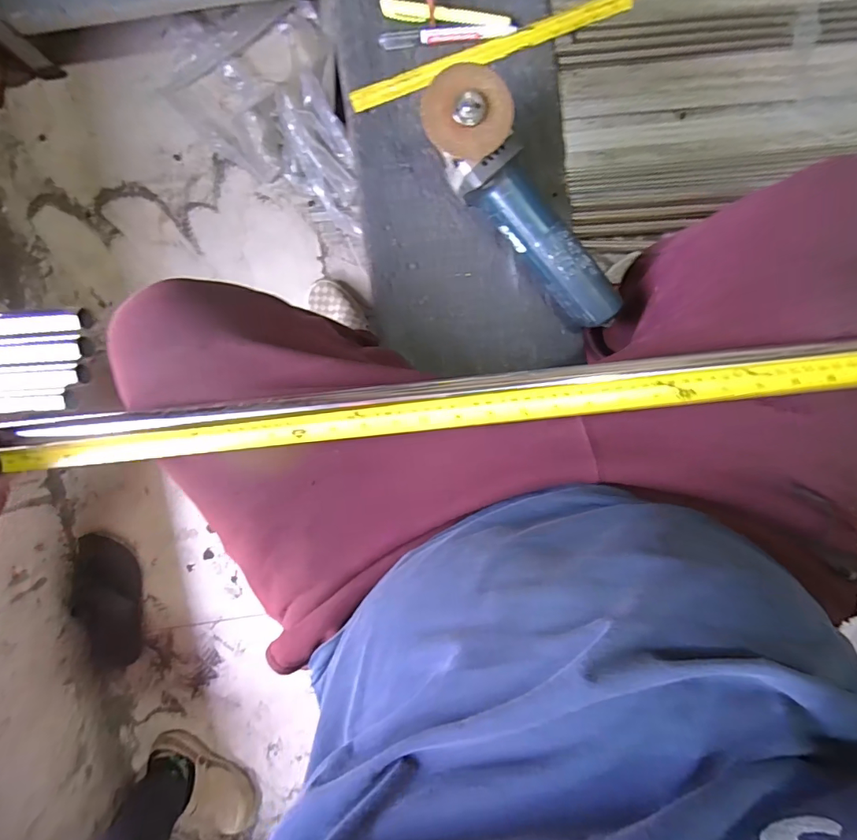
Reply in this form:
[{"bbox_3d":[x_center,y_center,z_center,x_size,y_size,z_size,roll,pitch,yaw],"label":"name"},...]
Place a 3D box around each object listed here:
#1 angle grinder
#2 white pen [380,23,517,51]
[{"bbox_3d":[0.104,-0.226,0.498,0.084,0.097,0.284,-42,97,3],"label":"angle grinder"},{"bbox_3d":[0.021,-0.428,0.509,0.148,0.011,0.019,-6,97,-2],"label":"white pen"}]

